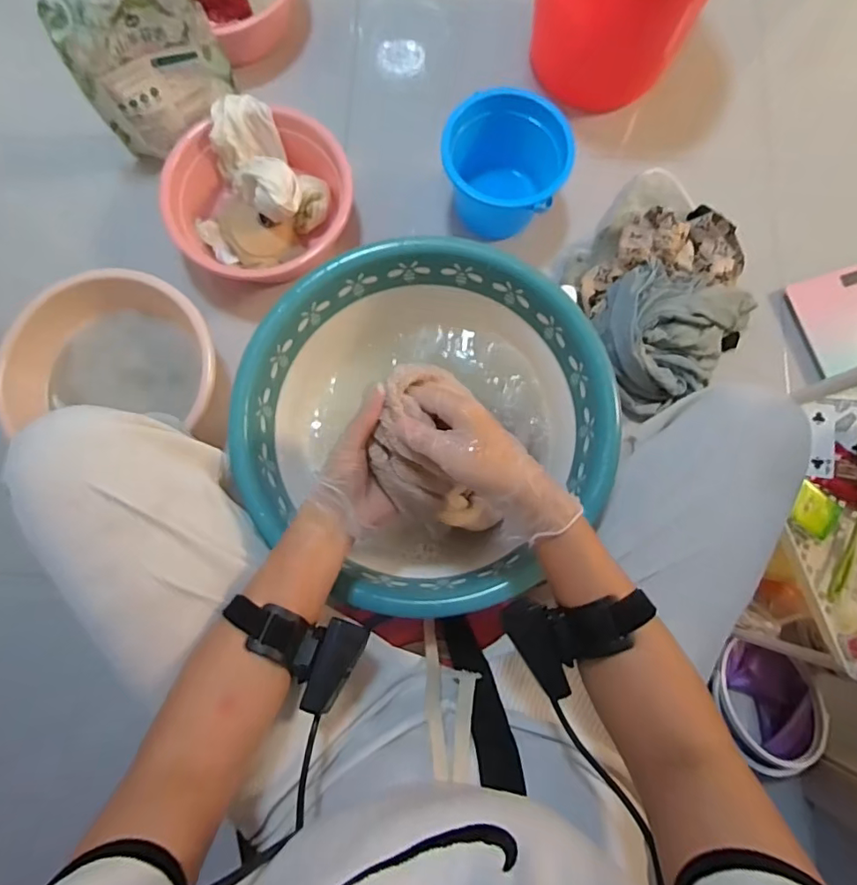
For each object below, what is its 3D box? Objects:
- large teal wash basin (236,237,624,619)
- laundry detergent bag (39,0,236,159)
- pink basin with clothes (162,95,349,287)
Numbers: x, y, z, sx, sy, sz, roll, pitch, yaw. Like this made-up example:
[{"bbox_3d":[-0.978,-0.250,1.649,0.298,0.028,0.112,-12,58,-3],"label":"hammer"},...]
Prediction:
[{"bbox_3d":[-0.003,-0.020,0.566,0.357,0.114,0.349,0,80,-1],"label":"large teal wash basin"},{"bbox_3d":[-0.427,-0.569,0.839,0.212,0.247,0.070,-10,80,-3],"label":"laundry detergent bag"},{"bbox_3d":[-0.271,-0.415,0.891,0.285,0.114,0.266,0,80,-1],"label":"pink basin with clothes"}]

